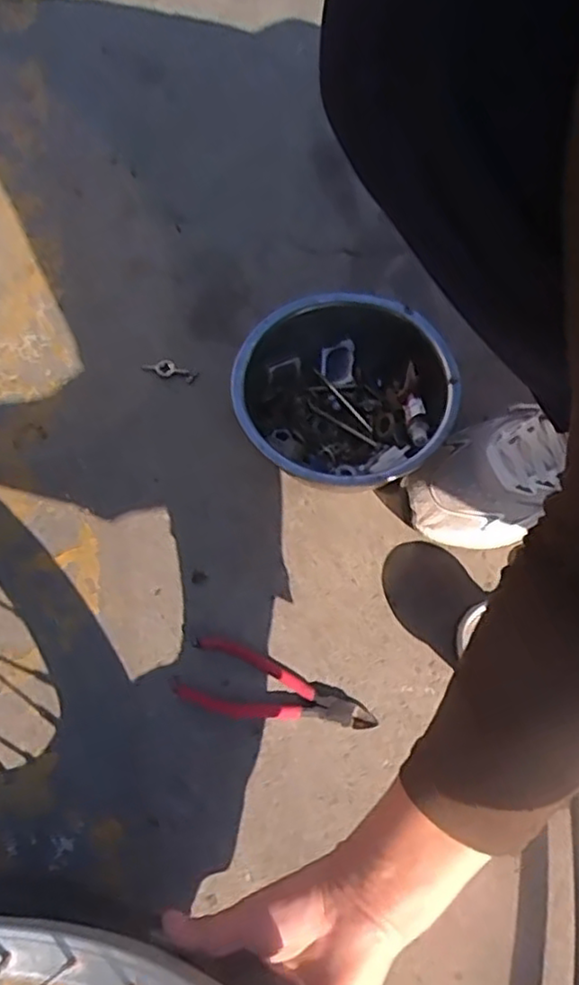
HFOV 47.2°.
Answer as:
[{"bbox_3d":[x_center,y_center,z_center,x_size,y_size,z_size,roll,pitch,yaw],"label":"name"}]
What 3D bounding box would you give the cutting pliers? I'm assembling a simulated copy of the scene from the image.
[{"bbox_3d":[-0.012,0.158,0.513,0.153,0.006,0.054,19,66,11],"label":"cutting pliers"}]

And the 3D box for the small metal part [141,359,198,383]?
[{"bbox_3d":[-0.119,-0.123,0.662,0.054,0.008,0.017,14,65,9],"label":"small metal part"}]

